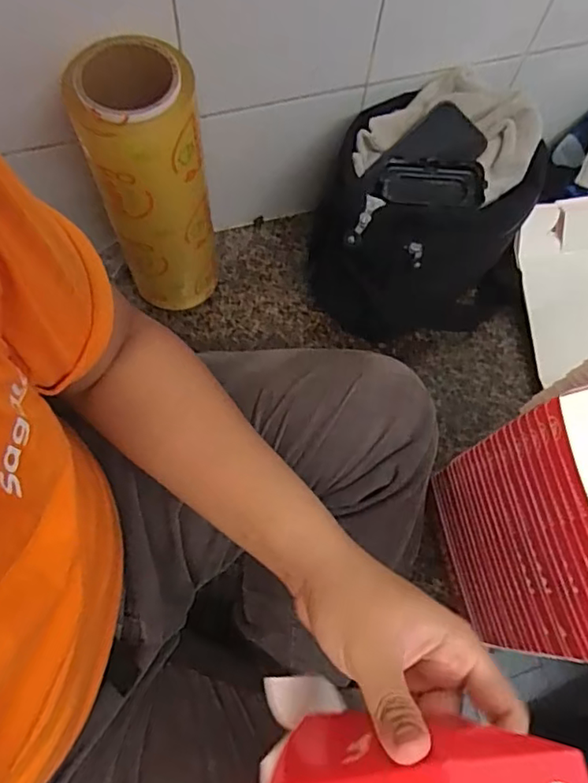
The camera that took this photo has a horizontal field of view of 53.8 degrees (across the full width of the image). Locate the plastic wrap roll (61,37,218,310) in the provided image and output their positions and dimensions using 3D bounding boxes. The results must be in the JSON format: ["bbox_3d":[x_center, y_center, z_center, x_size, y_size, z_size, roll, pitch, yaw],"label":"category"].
[{"bbox_3d":[-0.144,-0.202,0.615,0.105,0.300,0.086,-14,71,-8],"label":"plastic wrap roll"}]

